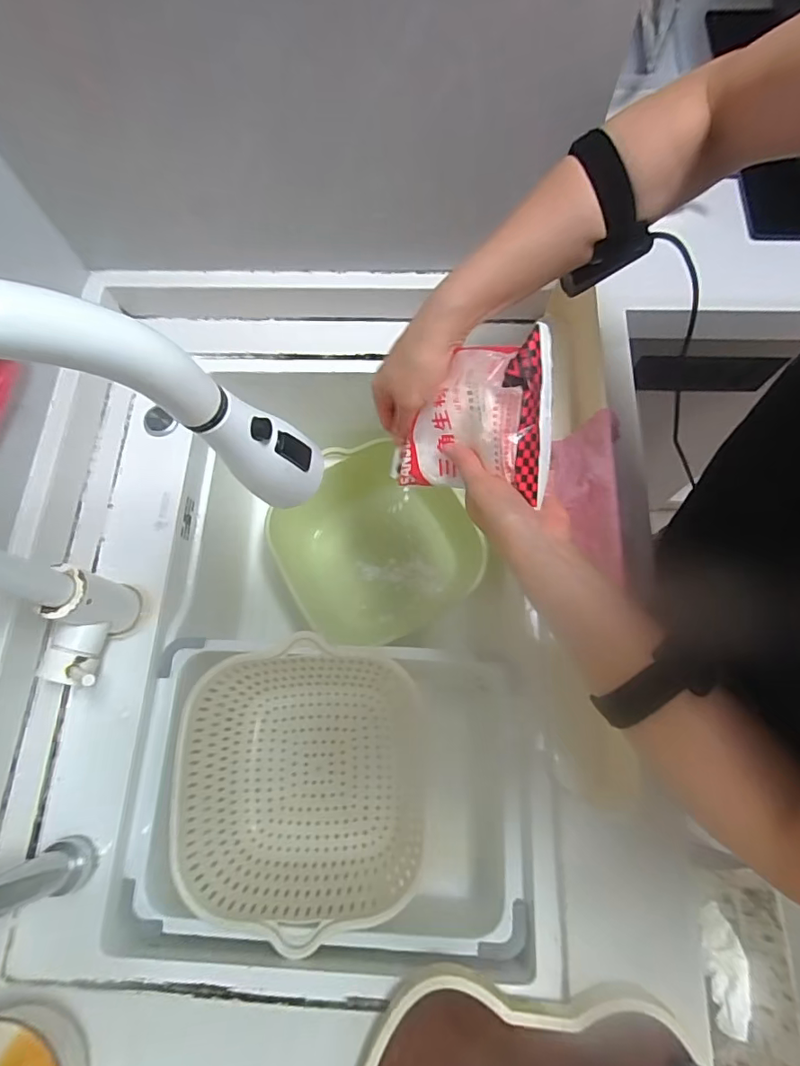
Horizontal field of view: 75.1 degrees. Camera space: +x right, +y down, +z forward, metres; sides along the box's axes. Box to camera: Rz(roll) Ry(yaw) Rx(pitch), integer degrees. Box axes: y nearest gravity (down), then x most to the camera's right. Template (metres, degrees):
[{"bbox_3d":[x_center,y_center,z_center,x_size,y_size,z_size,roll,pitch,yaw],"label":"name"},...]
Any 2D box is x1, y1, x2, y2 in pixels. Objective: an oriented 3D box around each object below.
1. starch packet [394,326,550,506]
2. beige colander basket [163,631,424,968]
[{"bbox_3d":[0.047,-0.090,0.418,0.034,0.147,0.109,-13,104,-40],"label":"starch packet"},{"bbox_3d":[-0.095,0.239,0.518,0.222,0.091,0.234,-2,72,1],"label":"beige colander basket"}]

